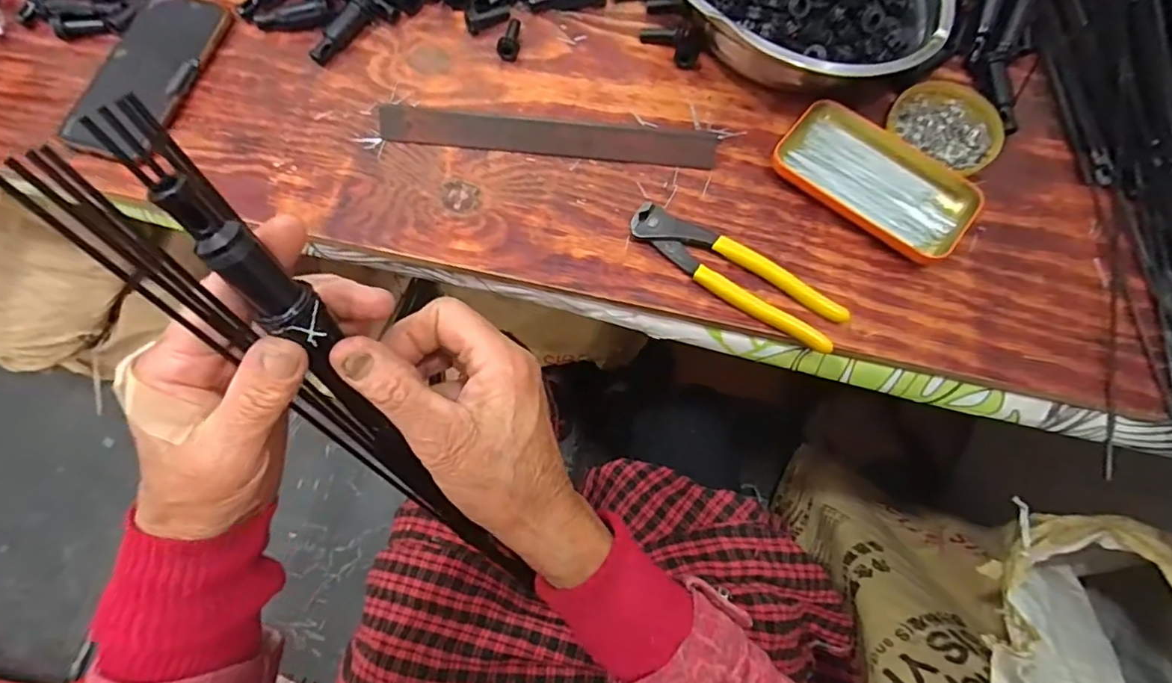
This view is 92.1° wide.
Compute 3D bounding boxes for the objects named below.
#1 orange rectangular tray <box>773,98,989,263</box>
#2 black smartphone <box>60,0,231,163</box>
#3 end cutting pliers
[{"bbox_3d":[0.219,-0.126,0.424,0.141,0.018,0.083,37,77,12],"label":"orange rectangular tray"},{"bbox_3d":[-0.368,-0.229,0.476,0.084,0.011,0.160,14,73,6],"label":"black smartphone"},{"bbox_3d":[0.106,-0.050,0.406,0.162,0.017,0.038,35,76,12],"label":"end cutting pliers"}]

